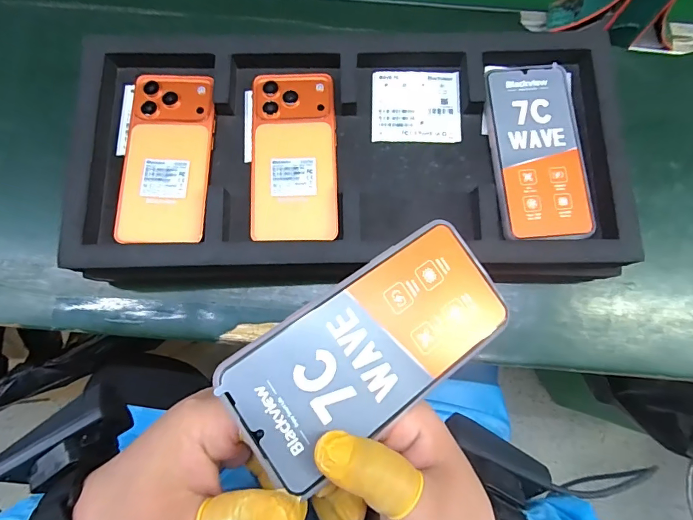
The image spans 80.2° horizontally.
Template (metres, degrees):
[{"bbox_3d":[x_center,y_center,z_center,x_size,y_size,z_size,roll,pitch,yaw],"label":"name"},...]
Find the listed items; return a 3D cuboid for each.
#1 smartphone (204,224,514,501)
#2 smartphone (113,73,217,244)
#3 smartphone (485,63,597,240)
[{"bbox_3d":[0.017,0.046,0.229,0.159,0.008,0.077,-31,80,-19],"label":"smartphone"},{"bbox_3d":[-0.160,-0.093,0.367,0.078,0.011,0.161,-1,79,-1],"label":"smartphone"},{"bbox_3d":[0.171,-0.098,0.368,0.079,0.006,0.160,-4,79,-1],"label":"smartphone"}]

